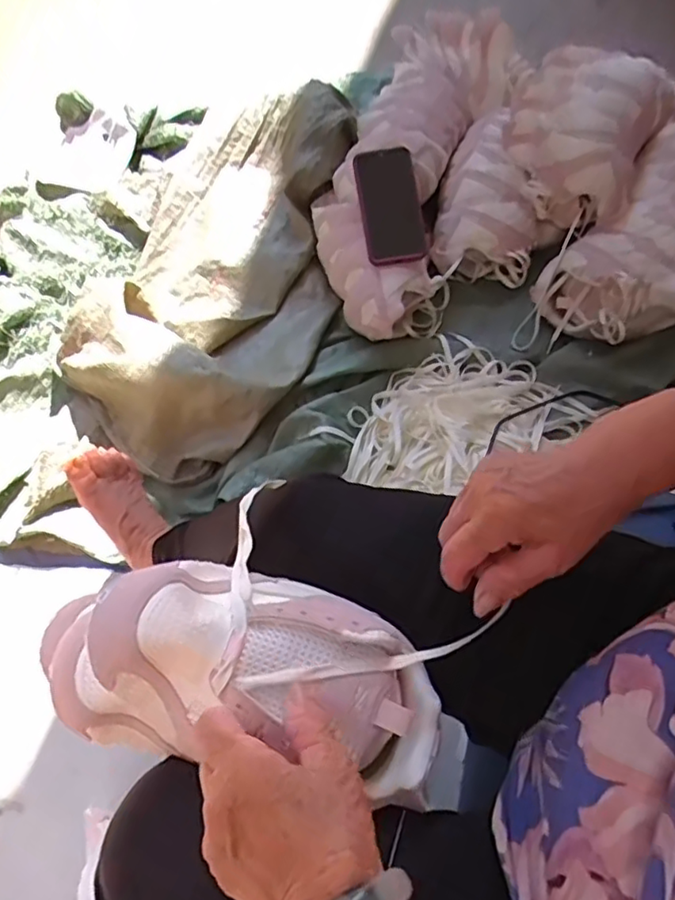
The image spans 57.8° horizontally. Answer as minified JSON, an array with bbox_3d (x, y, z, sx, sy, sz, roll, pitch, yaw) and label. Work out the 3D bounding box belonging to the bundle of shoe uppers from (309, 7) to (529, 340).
[{"bbox_3d":[0.114,-0.434,0.954,0.227,0.174,0.560,20,67,7],"label":"bundle of shoe uppers"}]

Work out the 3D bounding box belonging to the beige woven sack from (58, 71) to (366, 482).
[{"bbox_3d":[-0.164,-0.272,0.909,0.328,0.110,0.632,19,67,6],"label":"beige woven sack"}]

